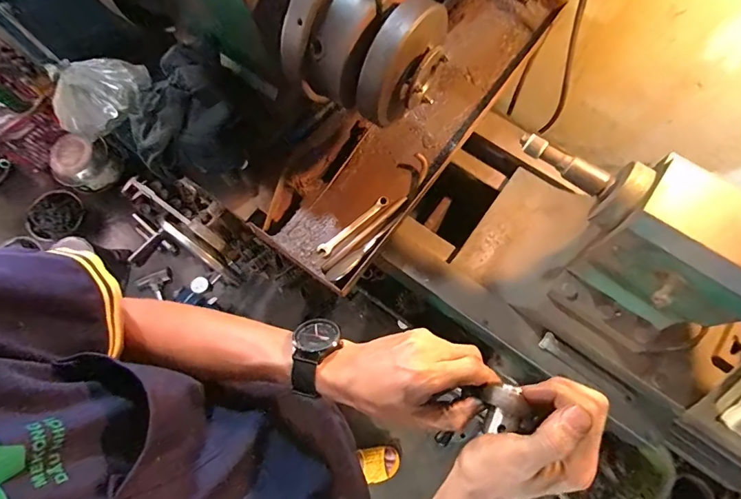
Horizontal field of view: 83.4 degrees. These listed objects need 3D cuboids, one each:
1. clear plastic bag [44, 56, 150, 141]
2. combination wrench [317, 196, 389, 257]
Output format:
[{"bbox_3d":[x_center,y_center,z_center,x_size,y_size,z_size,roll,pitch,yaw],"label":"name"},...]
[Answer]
[{"bbox_3d":[-0.673,-0.387,1.026,0.235,0.121,0.152,-16,73,-3],"label":"clear plastic bag"},{"bbox_3d":[-0.025,-0.038,0.638,0.132,0.004,0.019,-41,76,-10],"label":"combination wrench"}]

